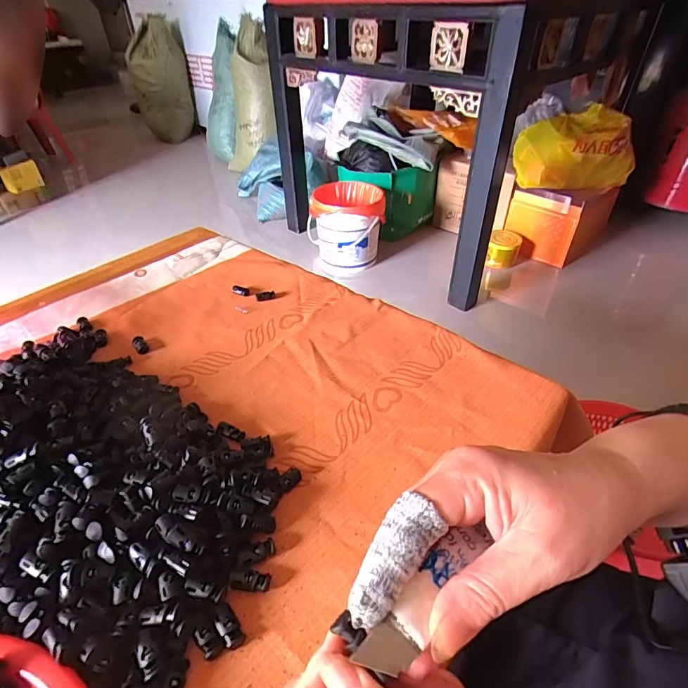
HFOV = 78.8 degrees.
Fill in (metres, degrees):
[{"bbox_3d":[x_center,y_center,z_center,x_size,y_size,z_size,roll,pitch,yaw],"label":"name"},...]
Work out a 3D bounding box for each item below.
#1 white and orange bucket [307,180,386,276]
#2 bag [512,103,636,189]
[{"bbox_3d":[0.006,-0.456,1.649,0.292,0.289,0.258,-2,40,-1],"label":"white and orange bucket"},{"bbox_3d":[0.875,-0.730,1.574,0.431,0.245,0.221,-14,41,-15],"label":"bag"}]

